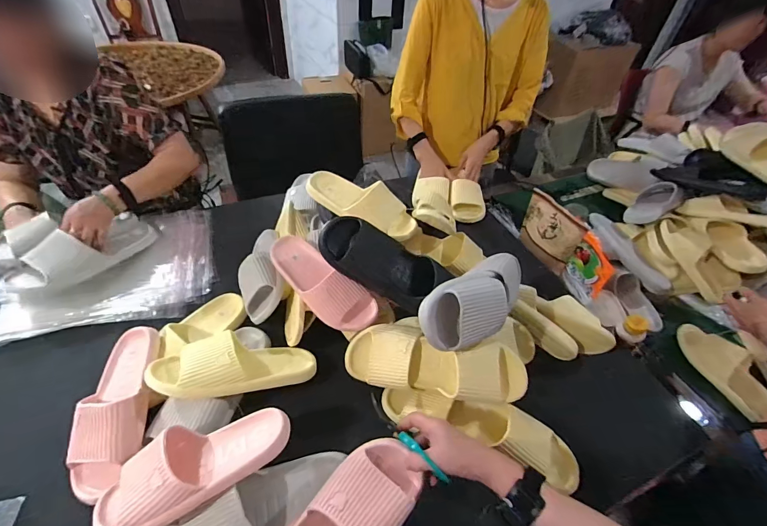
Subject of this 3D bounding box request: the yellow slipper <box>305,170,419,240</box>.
[{"bbox_3d":[-0.049,-0.132,0.796,0.264,0.083,0.095,25,67,9],"label":"yellow slipper"}]

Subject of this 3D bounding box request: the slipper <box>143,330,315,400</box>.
[{"bbox_3d":[-0.246,0.175,0.607,0.255,0.072,0.104,5,43,-26],"label":"slipper"}]

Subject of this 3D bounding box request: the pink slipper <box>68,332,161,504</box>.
[{"bbox_3d":[-0.433,0.231,0.576,0.098,0.068,0.248,-4,46,-9],"label":"pink slipper"}]

